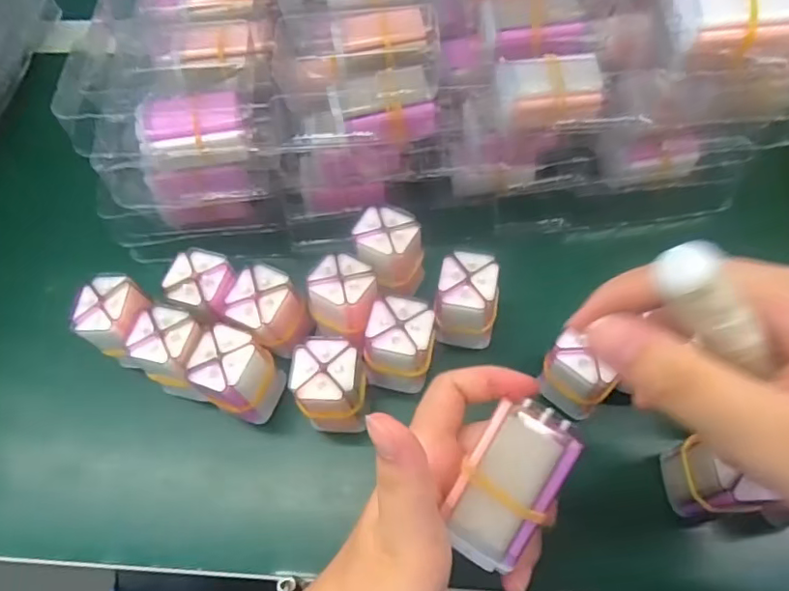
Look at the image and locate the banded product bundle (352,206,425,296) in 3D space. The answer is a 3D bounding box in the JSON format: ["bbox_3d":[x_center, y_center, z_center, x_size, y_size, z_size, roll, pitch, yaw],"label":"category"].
[{"bbox_3d":[-0.002,-0.024,0.338,0.039,0.043,0.044,-15,62,-4],"label":"banded product bundle"}]

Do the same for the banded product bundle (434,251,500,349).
[{"bbox_3d":[0.042,0.004,0.325,0.033,0.053,0.035,9,63,9],"label":"banded product bundle"}]

